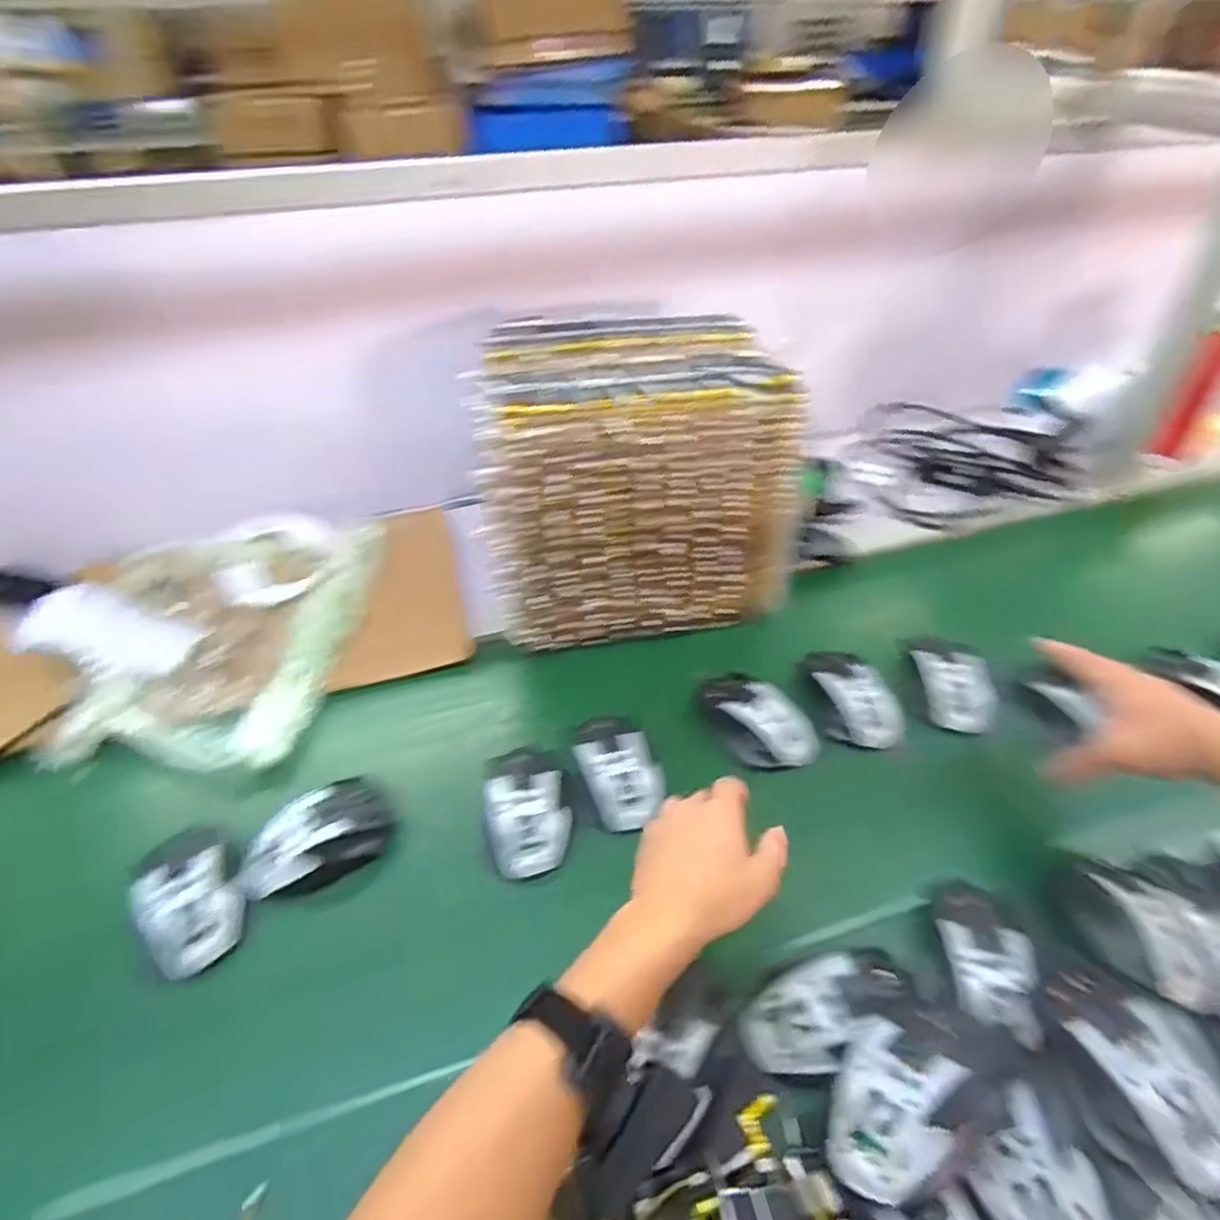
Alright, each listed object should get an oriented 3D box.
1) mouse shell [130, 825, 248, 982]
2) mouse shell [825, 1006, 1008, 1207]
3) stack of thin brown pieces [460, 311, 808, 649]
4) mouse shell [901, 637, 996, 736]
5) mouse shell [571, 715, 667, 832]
[{"bbox_3d":[-0.318,0.215,0.530,0.074,0.046,0.103,-26,45,-24],"label":"mouse shell"},{"bbox_3d":[0.168,0.263,0.387,0.115,0.040,0.069,-25,45,-23],"label":"mouse shell"},{"bbox_3d":[0.006,-0.143,0.760,0.313,0.265,0.252,-15,41,-13],"label":"stack of thin brown pieces"},{"bbox_3d":[0.331,0.070,0.682,0.067,0.039,0.110,1,40,6],"label":"mouse shell"},{"bbox_3d":[0.005,0.132,0.609,0.064,0.031,0.117,-16,42,-14],"label":"mouse shell"}]

